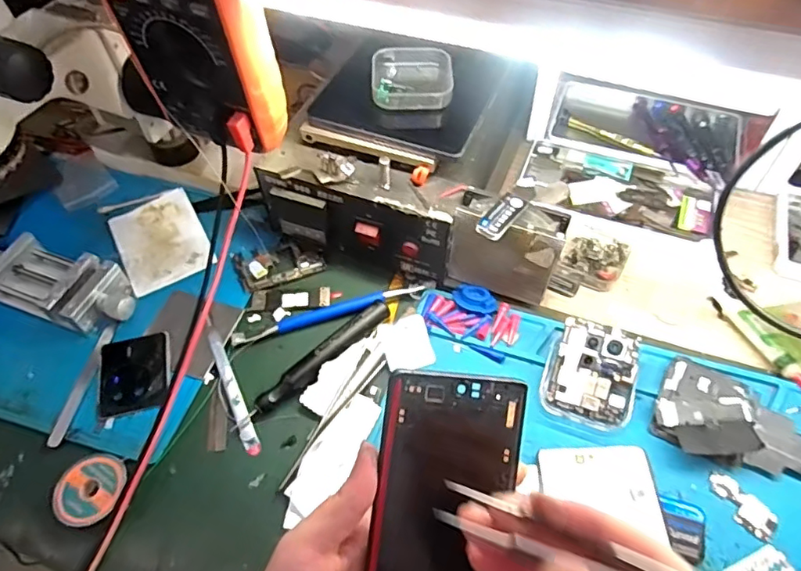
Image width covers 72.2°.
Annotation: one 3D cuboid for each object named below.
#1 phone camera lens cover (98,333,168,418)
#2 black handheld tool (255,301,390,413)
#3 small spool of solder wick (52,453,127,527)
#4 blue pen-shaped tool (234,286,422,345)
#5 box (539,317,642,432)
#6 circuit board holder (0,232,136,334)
[{"bbox_3d":[-0.205,0.068,0.424,0.050,0.005,0.066,-12,56,-7],"label":"phone camera lens cover"},{"bbox_3d":[-0.057,0.055,0.425,0.124,0.013,0.018,-39,63,-22],"label":"black handheld tool"},{"bbox_3d":[-0.209,0.138,0.372,0.042,0.014,0.046,-1,55,1],"label":"small spool of solder wick"},{"bbox_3d":[-0.059,0.021,0.450,0.158,0.009,0.016,-14,56,-8],"label":"blue pen-shaped tool"},{"bbox_3d":[0.139,0.063,0.401,0.062,0.024,0.068,15,57,12],"label":"box"},{"bbox_3d":[-0.283,-0.003,0.453,0.135,0.032,0.058,18,58,14],"label":"circuit board holder"}]

